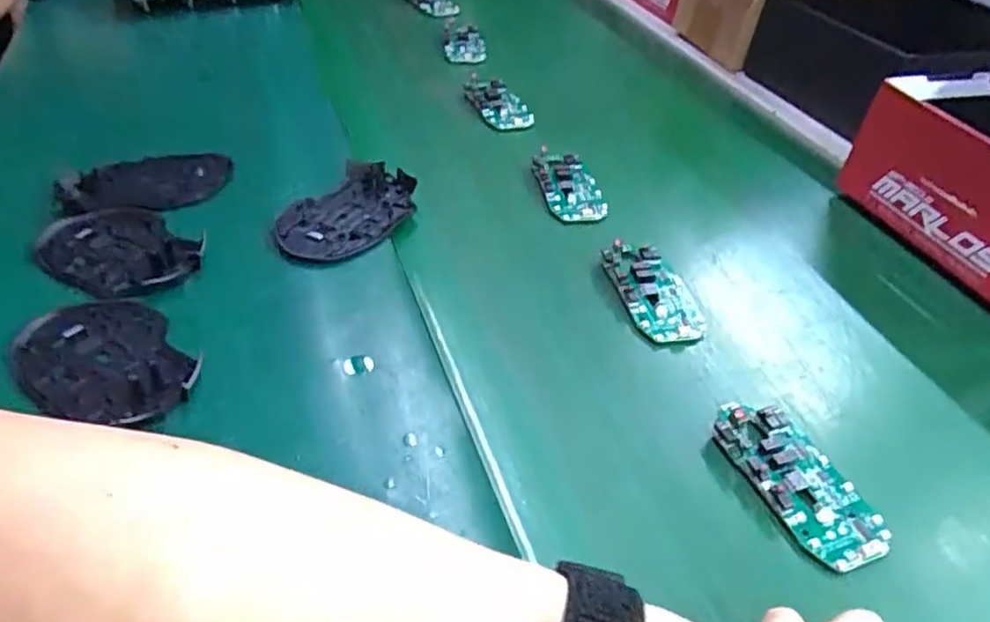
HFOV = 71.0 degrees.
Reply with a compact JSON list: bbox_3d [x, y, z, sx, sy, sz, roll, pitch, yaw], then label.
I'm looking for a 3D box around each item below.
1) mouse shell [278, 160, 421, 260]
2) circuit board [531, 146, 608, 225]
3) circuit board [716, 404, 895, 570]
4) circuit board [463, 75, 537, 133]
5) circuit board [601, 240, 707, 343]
[{"bbox_3d":[-0.101,-0.068,0.482,0.068,0.018,0.107,22,43,24],"label":"mouse shell"},{"bbox_3d":[0.060,-0.096,0.535,0.047,0.016,0.079,-7,39,-10],"label":"circuit board"},{"bbox_3d":[0.148,0.080,0.340,0.044,0.016,0.096,-16,41,-20],"label":"circuit board"},{"bbox_3d":[0.004,-0.192,0.642,0.045,0.019,0.090,-13,41,-18],"label":"circuit board"},{"bbox_3d":[0.102,-0.013,0.445,0.045,0.018,0.084,-9,39,-12],"label":"circuit board"}]

